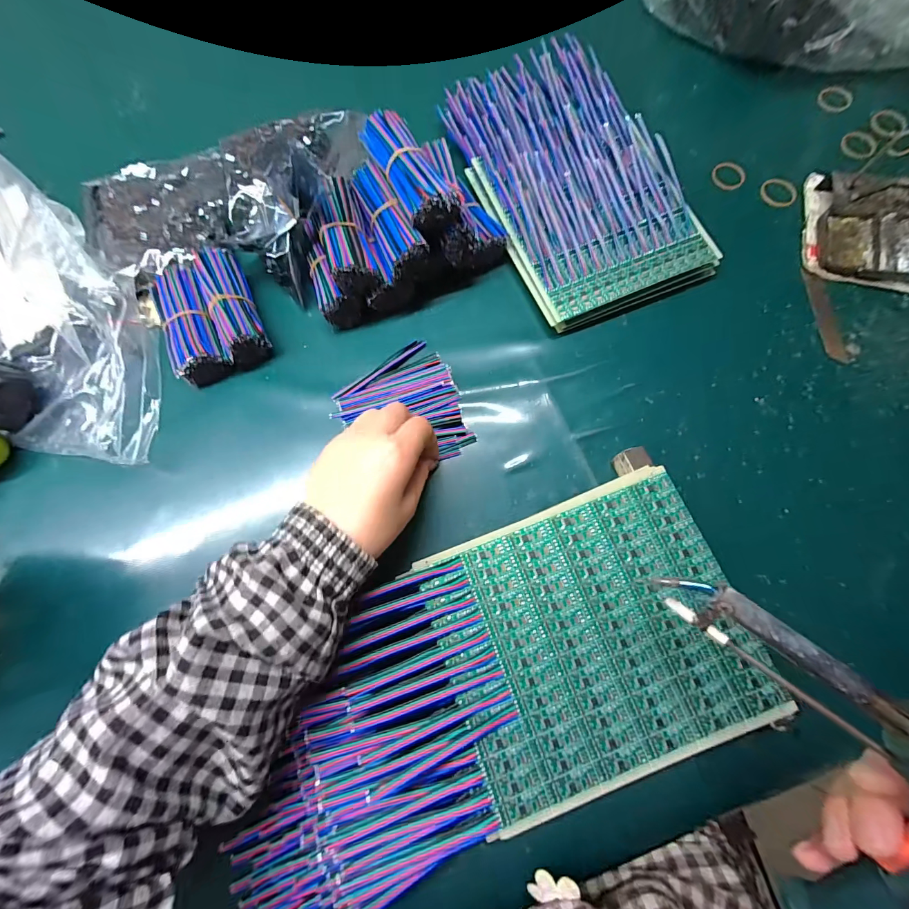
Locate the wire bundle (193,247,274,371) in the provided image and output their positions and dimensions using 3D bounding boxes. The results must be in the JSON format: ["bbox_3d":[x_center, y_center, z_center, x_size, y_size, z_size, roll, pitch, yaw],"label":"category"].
[{"bbox_3d":[-0.200,-0.133,0.348,0.037,0.037,0.105,-22,76,-4],"label":"wire bundle"}]

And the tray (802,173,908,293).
[{"bbox_3d":[0.419,-0.212,0.361,0.147,0.029,0.113,13,76,5],"label":"tray"}]

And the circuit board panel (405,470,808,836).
[{"bbox_3d":[0.089,0.116,0.254,0.190,0.008,0.163,-22,76,-4],"label":"circuit board panel"}]

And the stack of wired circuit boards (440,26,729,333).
[{"bbox_3d":[0.115,-0.272,0.379,0.172,0.047,0.285,-22,76,-4],"label":"stack of wired circuit boards"}]

